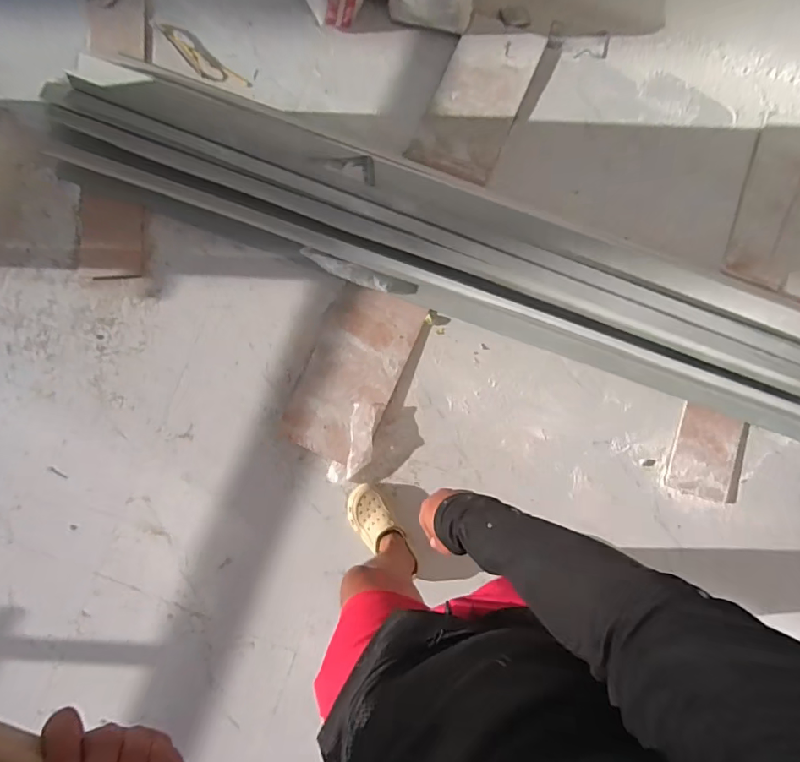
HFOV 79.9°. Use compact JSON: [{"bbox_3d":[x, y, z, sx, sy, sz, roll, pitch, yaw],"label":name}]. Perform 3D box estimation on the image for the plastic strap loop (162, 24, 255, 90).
[{"bbox_3d":[-0.638,-1.036,1.541,0.325,0.037,0.087,39,86,3],"label":"plastic strap loop"}]

